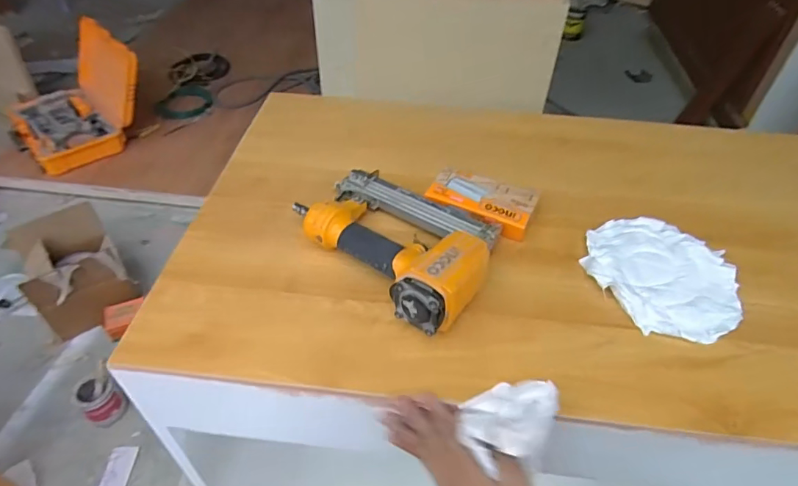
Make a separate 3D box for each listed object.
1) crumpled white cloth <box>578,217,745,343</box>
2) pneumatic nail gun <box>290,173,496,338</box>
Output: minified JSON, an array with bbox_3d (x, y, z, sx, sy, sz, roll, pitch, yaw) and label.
[{"bbox_3d":[0.289,0.032,0.545,0.145,0.025,0.169,-21,49,-22],"label":"crumpled white cloth"},{"bbox_3d":[-0.008,-0.016,0.536,0.224,0.062,0.170,25,53,19],"label":"pneumatic nail gun"}]

